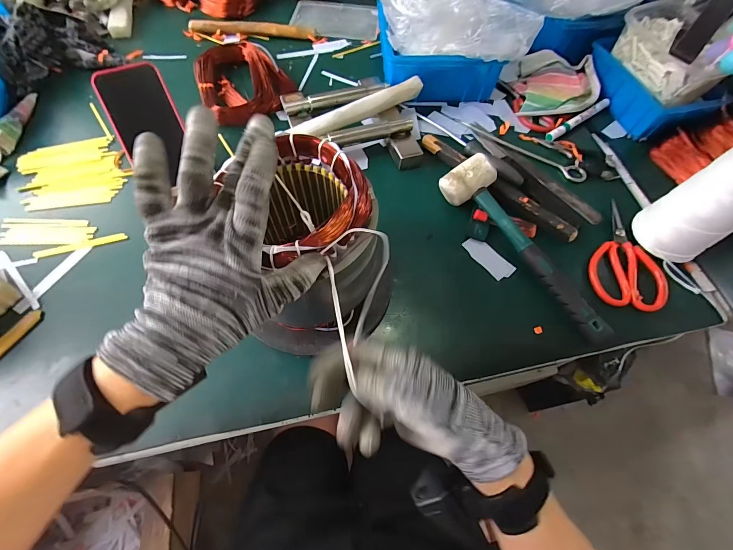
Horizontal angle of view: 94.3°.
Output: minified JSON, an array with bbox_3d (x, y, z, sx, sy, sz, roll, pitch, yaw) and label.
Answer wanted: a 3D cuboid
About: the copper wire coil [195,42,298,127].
[{"bbox_3d":[-0.215,-0.338,0.591,0.151,0.038,0.158,1,63,-2],"label":"copper wire coil"}]

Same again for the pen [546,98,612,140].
[{"bbox_3d":[0.357,-0.260,0.570,0.142,0.021,0.016,-30,68,-17],"label":"pen"}]

